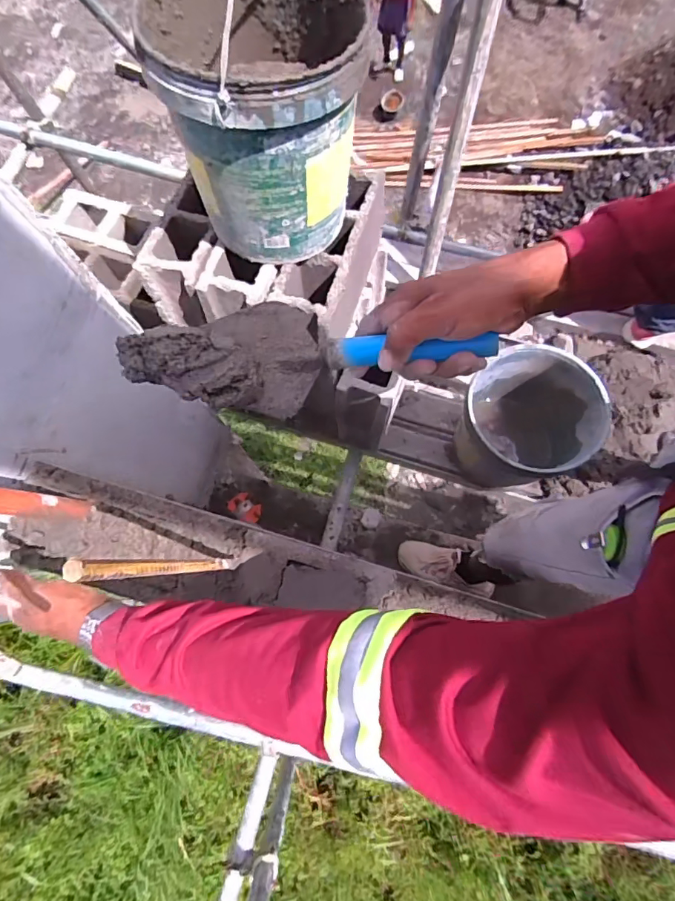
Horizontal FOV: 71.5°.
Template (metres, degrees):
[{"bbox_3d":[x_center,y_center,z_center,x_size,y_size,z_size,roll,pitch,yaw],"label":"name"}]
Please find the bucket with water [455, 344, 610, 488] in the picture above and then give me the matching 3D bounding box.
[{"bbox_3d":[0.475,-0.081,1.231,0.295,0.311,0.343,12,77,4],"label":"bucket with water"}]

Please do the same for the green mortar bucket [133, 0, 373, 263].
[{"bbox_3d":[-0.112,-0.546,0.748,0.286,0.302,0.308,0,77,1],"label":"green mortar bucket"}]

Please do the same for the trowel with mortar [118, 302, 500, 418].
[{"bbox_3d":[-0.033,-0.096,0.435,0.314,0.097,0.092,-3,77,-2],"label":"trowel with mortar"}]

